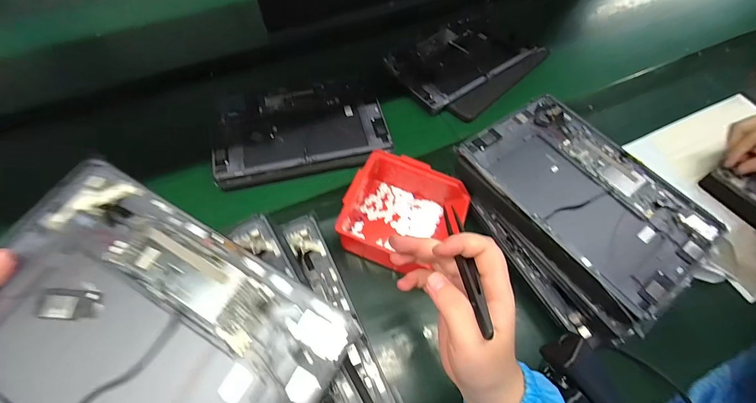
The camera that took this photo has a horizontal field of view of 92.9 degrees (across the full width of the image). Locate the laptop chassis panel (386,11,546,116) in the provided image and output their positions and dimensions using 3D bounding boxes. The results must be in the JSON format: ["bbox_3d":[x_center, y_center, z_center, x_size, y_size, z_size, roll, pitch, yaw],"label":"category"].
[{"bbox_3d":[0.138,-0.251,0.618,0.232,0.016,0.146,-30,64,-19],"label":"laptop chassis panel"}]

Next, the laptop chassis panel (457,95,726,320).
[{"bbox_3d":[0.235,-0.017,0.410,0.158,0.024,0.248,-31,68,-19],"label":"laptop chassis panel"}]

